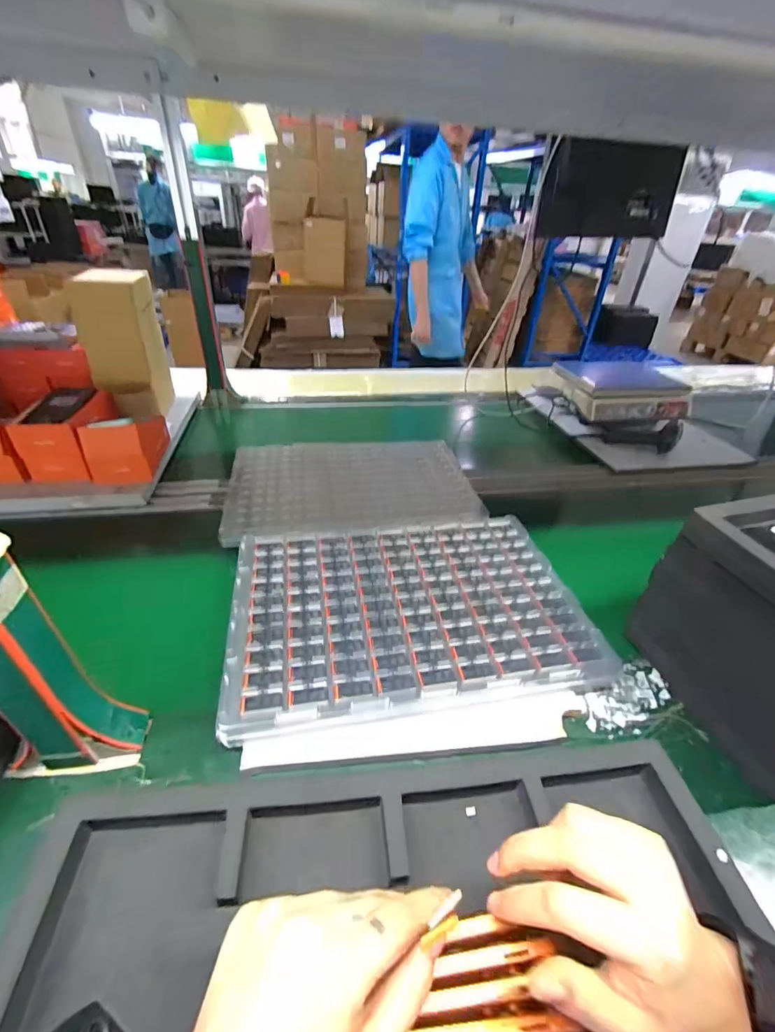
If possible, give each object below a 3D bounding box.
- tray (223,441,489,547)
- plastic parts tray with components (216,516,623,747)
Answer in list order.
[{"bbox_3d":[-0.071,-0.071,0.812,0.444,0.017,0.332,-4,34,-11],"label":"tray"},{"bbox_3d":[0.026,0.112,0.570,0.444,0.024,0.307,-4,34,-11],"label":"plastic parts tray with components"}]

